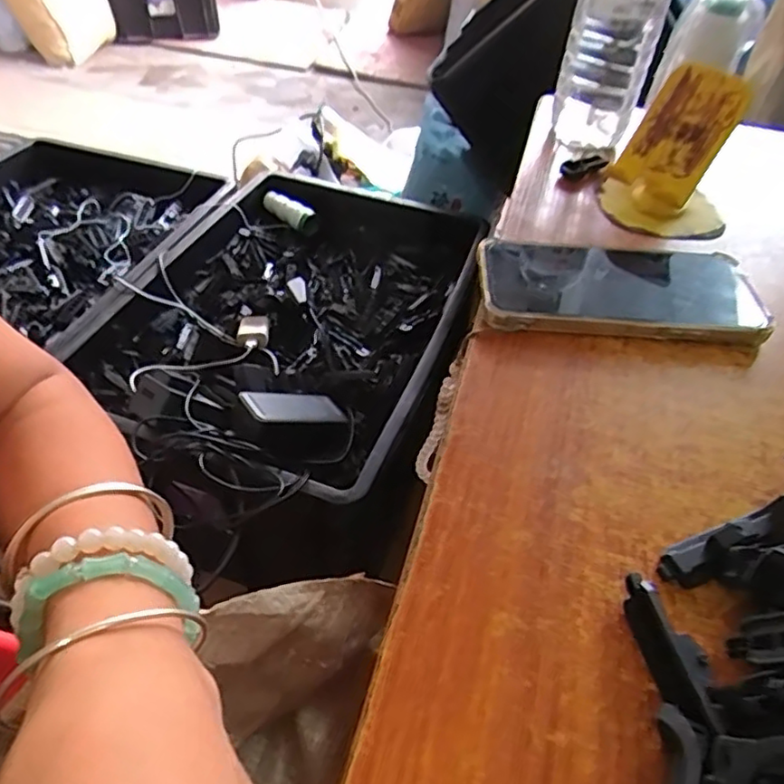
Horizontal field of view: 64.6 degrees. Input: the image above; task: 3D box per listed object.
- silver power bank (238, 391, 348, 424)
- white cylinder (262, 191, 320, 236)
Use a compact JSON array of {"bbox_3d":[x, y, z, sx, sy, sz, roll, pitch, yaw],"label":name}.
[{"bbox_3d":[-0.109,0.016,0.691,0.121,0.008,0.055,3,35,-49],"label":"silver power bank"},{"bbox_3d":[-0.173,-0.303,1.054,0.118,0.036,0.049,30,51,23],"label":"white cylinder"}]

